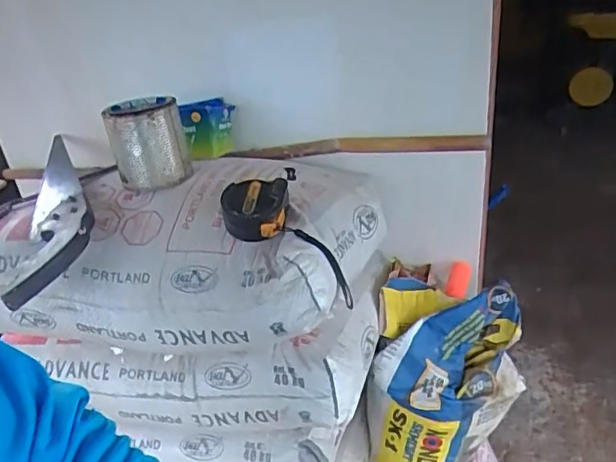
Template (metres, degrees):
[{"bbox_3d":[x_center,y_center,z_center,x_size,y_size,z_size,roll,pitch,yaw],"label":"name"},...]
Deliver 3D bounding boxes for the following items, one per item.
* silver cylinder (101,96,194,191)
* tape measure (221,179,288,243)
[{"bbox_3d":[-0.218,-0.123,0.774,0.095,0.104,0.106,-17,33,-15],"label":"silver cylinder"},{"bbox_3d":[-0.063,-0.026,0.676,0.070,0.050,0.065,-1,33,10],"label":"tape measure"}]

